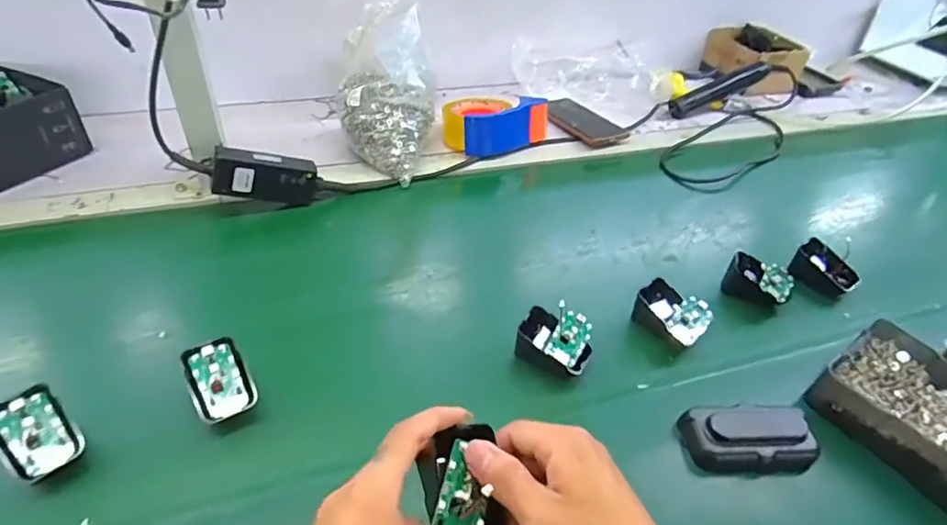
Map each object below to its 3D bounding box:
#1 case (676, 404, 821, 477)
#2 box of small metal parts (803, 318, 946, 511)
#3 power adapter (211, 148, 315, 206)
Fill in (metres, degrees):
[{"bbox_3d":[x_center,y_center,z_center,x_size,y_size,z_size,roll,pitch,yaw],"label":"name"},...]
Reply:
[{"bbox_3d":[0.229,0.146,0.449,0.104,0.031,0.049,0,40,-7],"label":"case"},{"bbox_3d":[0.398,0.133,0.473,0.135,0.048,0.159,-25,49,-32],"label":"box of small metal parts"},{"bbox_3d":[-0.245,-0.101,0.644,0.114,0.052,0.027,5,36,-30],"label":"power adapter"}]

